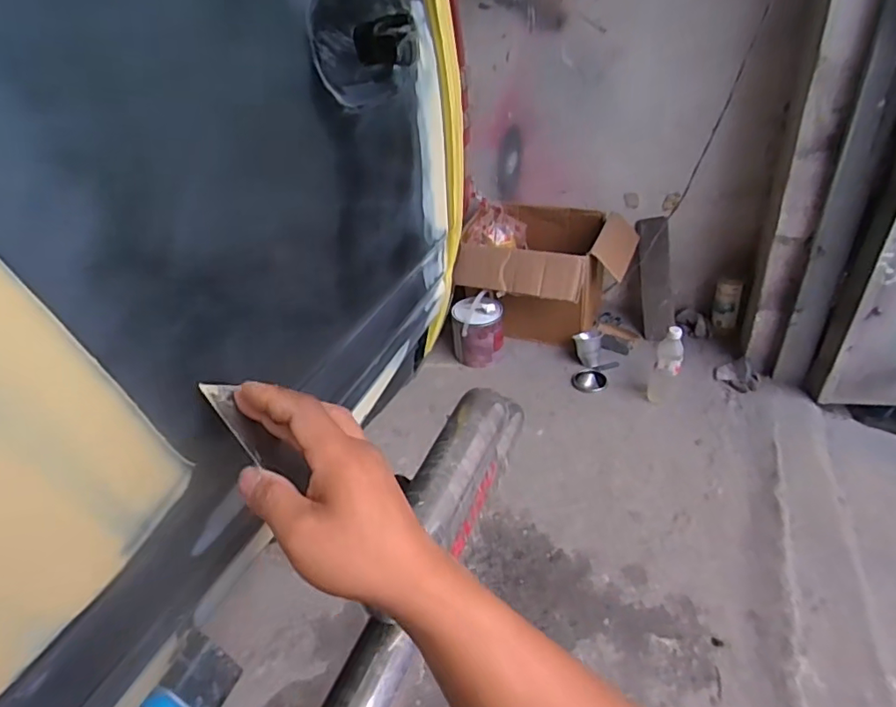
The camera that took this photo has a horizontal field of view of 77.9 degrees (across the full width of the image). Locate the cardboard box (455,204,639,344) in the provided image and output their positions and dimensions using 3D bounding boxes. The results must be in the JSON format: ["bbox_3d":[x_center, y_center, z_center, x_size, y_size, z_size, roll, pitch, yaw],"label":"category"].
[{"bbox_3d":[0.302,-0.216,1.710,0.426,0.360,0.362,15,37,28],"label":"cardboard box"}]

